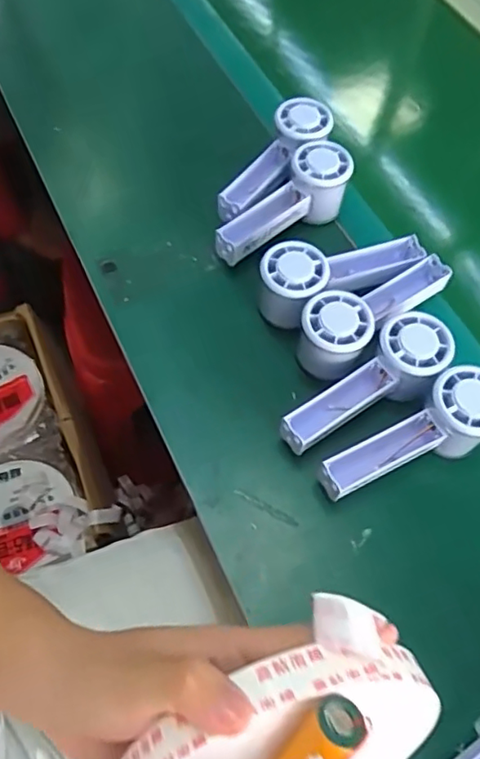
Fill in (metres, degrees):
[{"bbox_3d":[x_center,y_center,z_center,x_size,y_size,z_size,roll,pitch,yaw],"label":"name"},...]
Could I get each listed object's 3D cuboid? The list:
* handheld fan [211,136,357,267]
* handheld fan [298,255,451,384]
[{"bbox_3d":[0.047,-0.163,0.546,0.056,0.048,0.151,38,67,16],"label":"handheld fan"},{"bbox_3d":[0.114,-0.064,0.498,0.160,0.046,0.054,-39,70,-20],"label":"handheld fan"}]

